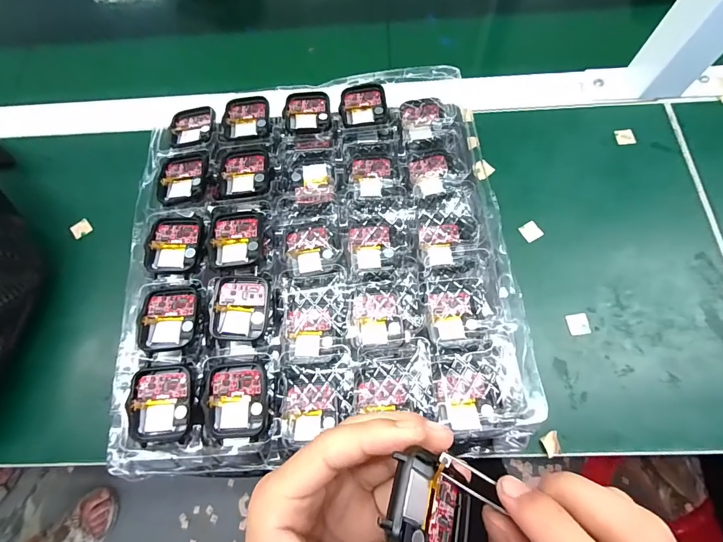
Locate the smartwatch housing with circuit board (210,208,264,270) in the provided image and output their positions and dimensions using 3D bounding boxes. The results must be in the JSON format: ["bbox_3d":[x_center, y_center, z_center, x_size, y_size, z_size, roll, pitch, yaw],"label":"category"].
[{"bbox_3d":[-0.089,-0.024,0.256,0.038,0.007,0.047,-6,70,1],"label":"smartwatch housing with circuit board"}]

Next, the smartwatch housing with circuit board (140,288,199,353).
[{"bbox_3d":[-0.128,0.032,0.243,0.036,0.010,0.042,-5,70,1],"label":"smartwatch housing with circuit board"}]

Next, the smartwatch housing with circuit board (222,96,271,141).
[{"bbox_3d":[-0.096,-0.130,0.302,0.038,0.006,0.045,-7,70,1],"label":"smartwatch housing with circuit board"}]

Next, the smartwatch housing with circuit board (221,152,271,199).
[{"bbox_3d":[-0.090,-0.076,0.279,0.037,0.005,0.044,-9,70,0],"label":"smartwatch housing with circuit board"}]

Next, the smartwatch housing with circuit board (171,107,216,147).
[{"bbox_3d":[-0.142,-0.123,0.303,0.038,0.009,0.042,-2,70,2],"label":"smartwatch housing with circuit board"}]

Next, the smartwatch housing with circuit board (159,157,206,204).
[{"bbox_3d":[-0.139,-0.072,0.279,0.037,0.008,0.045,-6,70,1],"label":"smartwatch housing with circuit board"}]

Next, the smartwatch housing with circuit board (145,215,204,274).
[{"bbox_3d":[-0.133,-0.020,0.258,0.039,0.007,0.045,-1,70,3],"label":"smartwatch housing with circuit board"}]

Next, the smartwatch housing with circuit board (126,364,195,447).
[{"bbox_3d":[-0.123,0.082,0.222,0.037,0.008,0.044,-5,70,1],"label":"smartwatch housing with circuit board"}]

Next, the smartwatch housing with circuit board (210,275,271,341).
[{"bbox_3d":[-0.081,0.025,0.243,0.037,0.009,0.042,1,70,4],"label":"smartwatch housing with circuit board"}]

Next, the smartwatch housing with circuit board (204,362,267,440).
[{"bbox_3d":[-0.077,0.080,0.224,0.036,0.010,0.043,-2,70,2],"label":"smartwatch housing with circuit board"}]

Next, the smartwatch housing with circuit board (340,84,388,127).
[{"bbox_3d":[0.001,-0.139,0.299,0.037,0.007,0.041,-7,70,1],"label":"smartwatch housing with circuit board"}]

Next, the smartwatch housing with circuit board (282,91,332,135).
[{"bbox_3d":[-0.045,-0.135,0.300,0.038,0.005,0.046,-7,70,1],"label":"smartwatch housing with circuit board"}]

